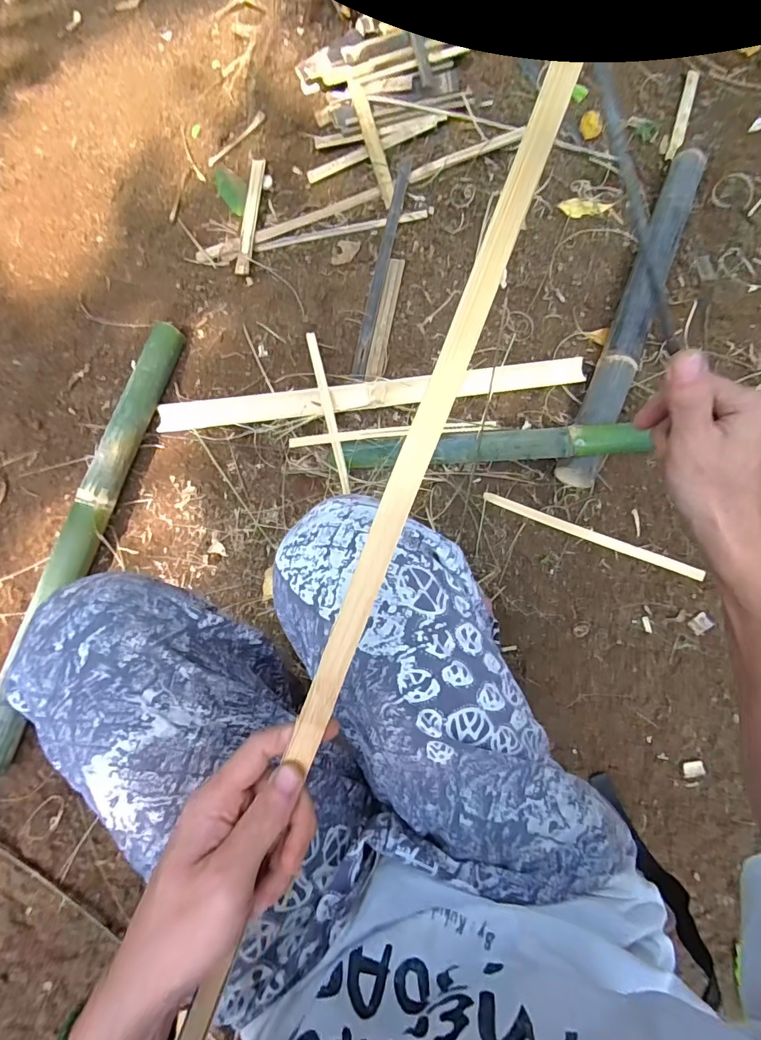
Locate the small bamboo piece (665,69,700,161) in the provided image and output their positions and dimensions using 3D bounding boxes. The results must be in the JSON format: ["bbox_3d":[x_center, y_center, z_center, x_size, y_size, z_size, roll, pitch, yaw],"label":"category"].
[{"bbox_3d":[0.630,-0.843,0.987,0.027,0.010,0.255,18,75,6],"label":"small bamboo piece"}]

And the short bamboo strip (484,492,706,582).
[{"bbox_3d":[0.339,0.024,0.766,0.352,0.013,0.018,22,76,7],"label":"short bamboo strip"}]

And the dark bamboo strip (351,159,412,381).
[{"bbox_3d":[0.003,-0.459,0.867,0.026,0.012,0.415,12,87,5],"label":"dark bamboo strip"}]

